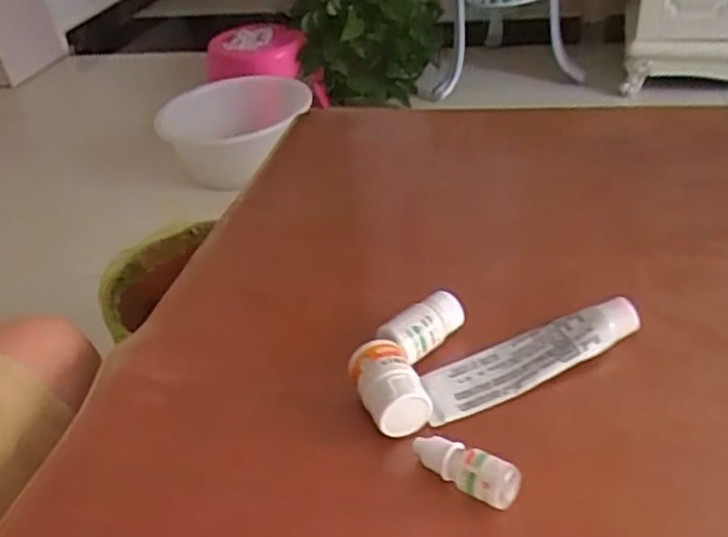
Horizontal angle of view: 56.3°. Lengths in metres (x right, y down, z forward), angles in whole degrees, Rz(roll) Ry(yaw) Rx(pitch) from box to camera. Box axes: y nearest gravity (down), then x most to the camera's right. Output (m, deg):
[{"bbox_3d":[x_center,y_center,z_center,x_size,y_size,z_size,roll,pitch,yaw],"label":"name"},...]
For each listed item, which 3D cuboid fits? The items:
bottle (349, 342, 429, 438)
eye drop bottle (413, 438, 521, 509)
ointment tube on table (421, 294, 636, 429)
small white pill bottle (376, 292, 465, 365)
[{"bbox_3d":[0.014,0.065,0.378,0.032,0.031,0.048,-19,38,-13],"label":"bottle"},{"bbox_3d":[0.049,0.099,0.338,0.057,0.023,0.019,19,45,32],"label":"eye drop bottle"},{"bbox_3d":[0.094,0.048,0.397,0.133,0.023,0.036,-19,38,-12],"label":"ointment tube on table"},{"bbox_3d":[0.036,0.037,0.419,0.053,0.025,0.022,-32,43,-28],"label":"small white pill bottle"}]

